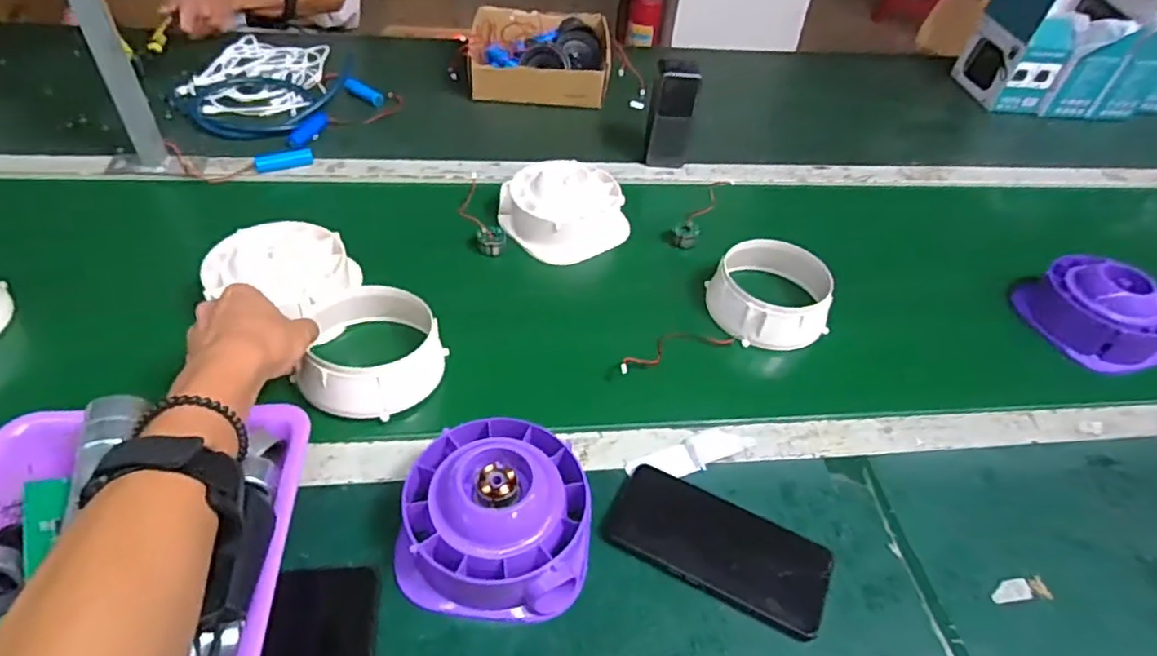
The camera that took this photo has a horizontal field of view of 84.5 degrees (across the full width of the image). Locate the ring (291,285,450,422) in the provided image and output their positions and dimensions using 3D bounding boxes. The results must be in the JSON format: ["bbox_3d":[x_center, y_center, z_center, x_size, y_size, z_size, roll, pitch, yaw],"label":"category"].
[{"bbox_3d":[-0.184,0.021,0.563,0.123,0.057,0.112,3,45,-3],"label":"ring"}]

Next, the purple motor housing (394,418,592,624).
[{"bbox_3d":[-0.059,0.132,0.462,0.131,0.066,0.132,4,45,-2],"label":"purple motor housing"}]

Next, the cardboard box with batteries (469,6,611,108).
[{"bbox_3d":[-0.059,-0.423,0.999,0.215,0.075,0.189,1,45,-6],"label":"cardboard box with batteries"}]

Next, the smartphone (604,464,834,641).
[{"bbox_3d":[0.107,0.166,0.491,0.163,0.016,0.078,24,48,17],"label":"smartphone"}]

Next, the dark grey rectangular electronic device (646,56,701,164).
[{"bbox_3d":[0.126,-0.287,0.861,0.062,0.135,0.044,12,45,5],"label":"dark grey rectangular electronic device"}]

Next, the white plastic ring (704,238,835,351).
[{"bbox_3d":[0.207,-0.037,0.684,0.126,0.060,0.126,3,45,-3],"label":"white plastic ring"}]

